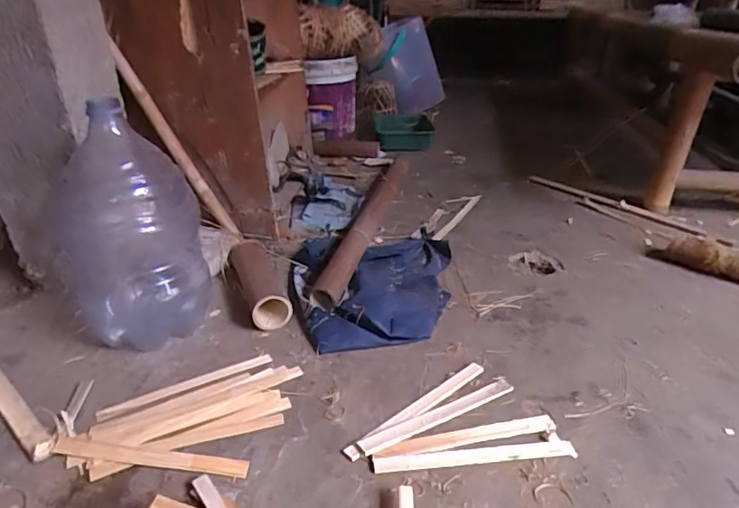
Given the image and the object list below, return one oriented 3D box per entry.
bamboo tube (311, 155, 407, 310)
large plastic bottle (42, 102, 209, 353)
[{"bbox_3d":[0.011,-0.110,1.473,0.076,0.070,0.905,6,30,15],"label":"bamboo tube"},{"bbox_3d":[-0.502,-0.052,1.015,0.277,0.432,0.269,-19,33,-28],"label":"large plastic bottle"}]

